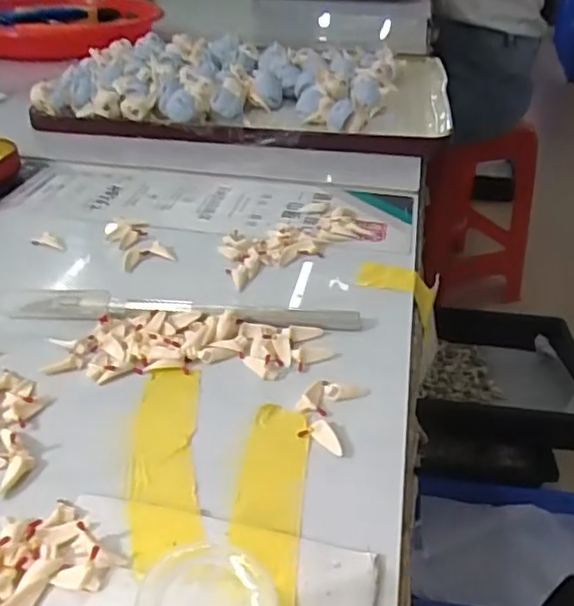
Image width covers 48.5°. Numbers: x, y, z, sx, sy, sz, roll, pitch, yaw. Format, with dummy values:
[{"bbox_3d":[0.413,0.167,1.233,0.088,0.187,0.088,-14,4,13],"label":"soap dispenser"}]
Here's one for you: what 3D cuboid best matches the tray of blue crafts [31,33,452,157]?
[{"bbox_3d":[-0.019,-0.179,0.515,0.293,0.035,0.216,6,34,7],"label":"tray of blue crafts"}]

